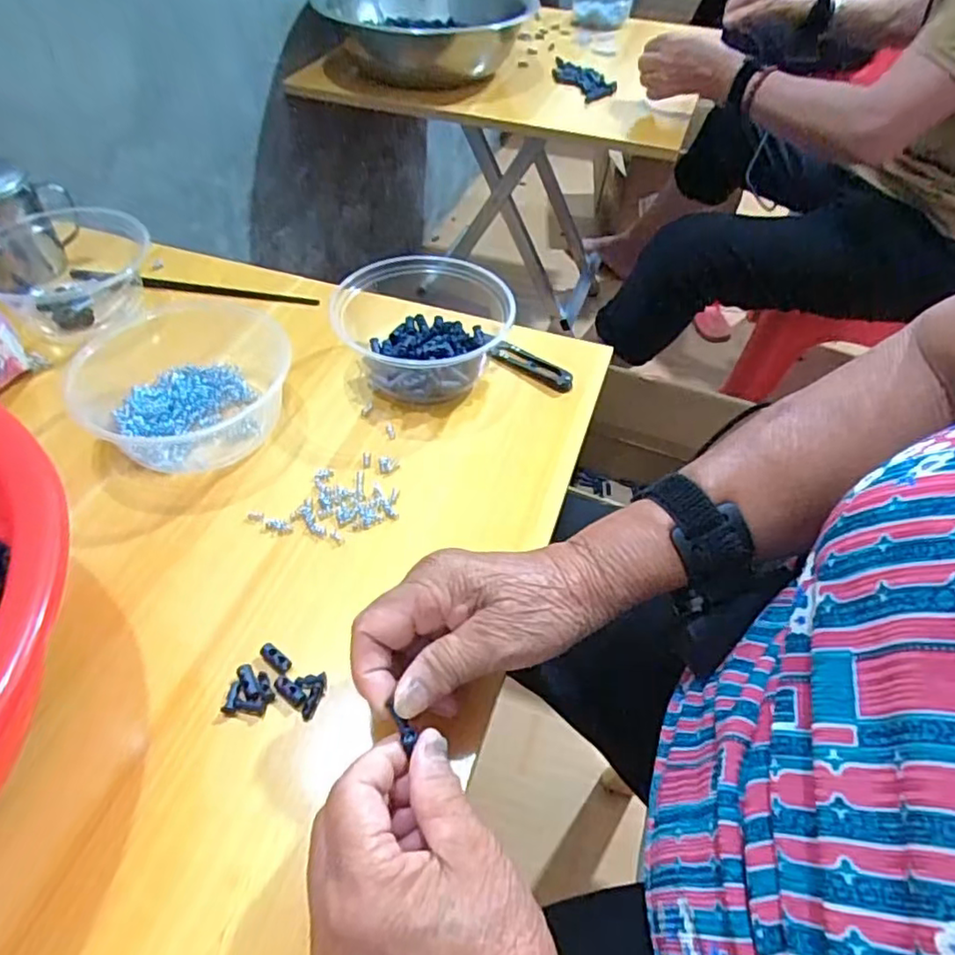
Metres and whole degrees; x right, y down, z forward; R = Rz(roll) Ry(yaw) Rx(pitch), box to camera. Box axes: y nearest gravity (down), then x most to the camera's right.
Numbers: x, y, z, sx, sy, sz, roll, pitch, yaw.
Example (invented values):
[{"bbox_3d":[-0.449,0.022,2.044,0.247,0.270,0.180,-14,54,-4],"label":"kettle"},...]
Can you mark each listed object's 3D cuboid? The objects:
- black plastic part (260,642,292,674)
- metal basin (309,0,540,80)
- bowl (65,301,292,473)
[{"bbox_3d":[-0.111,0.099,0.347,0.020,0.004,0.010,27,49,24],"label":"black plastic part"},{"bbox_3d":[-0.072,-0.643,0.928,0.293,0.128,0.286,2,43,0],"label":"metal basin"},{"bbox_3d":[-0.218,-0.074,0.479,0.134,0.043,0.156,0,43,-2],"label":"bowl"}]

